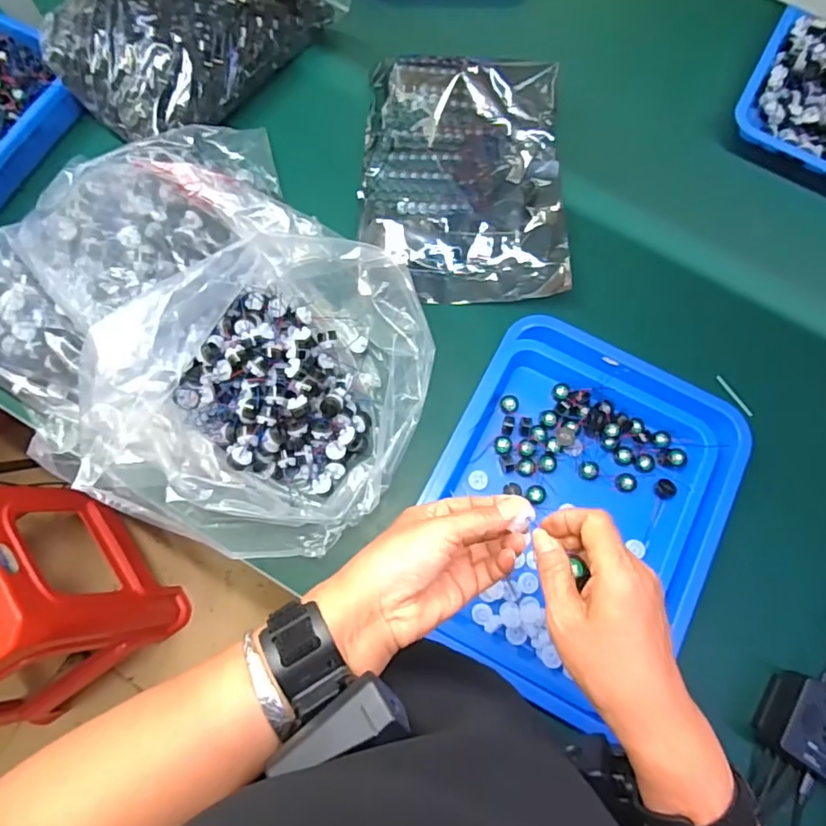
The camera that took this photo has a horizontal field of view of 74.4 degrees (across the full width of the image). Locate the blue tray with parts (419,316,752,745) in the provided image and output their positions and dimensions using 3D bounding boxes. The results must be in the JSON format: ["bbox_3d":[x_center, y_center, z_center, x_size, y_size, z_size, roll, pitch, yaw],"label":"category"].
[{"bbox_3d":[0.175,0.095,0.584,0.295,0.045,0.378,27,76,5],"label":"blue tray with parts"}]

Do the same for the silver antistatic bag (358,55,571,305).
[{"bbox_3d":[0.063,-0.311,0.685,0.249,0.036,0.339,2,75,-1],"label":"silver antistatic bag"}]

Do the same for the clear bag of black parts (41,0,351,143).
[{"bbox_3d":[-0.283,-0.511,0.713,0.206,0.096,0.354,40,78,9],"label":"clear bag of black parts"}]

